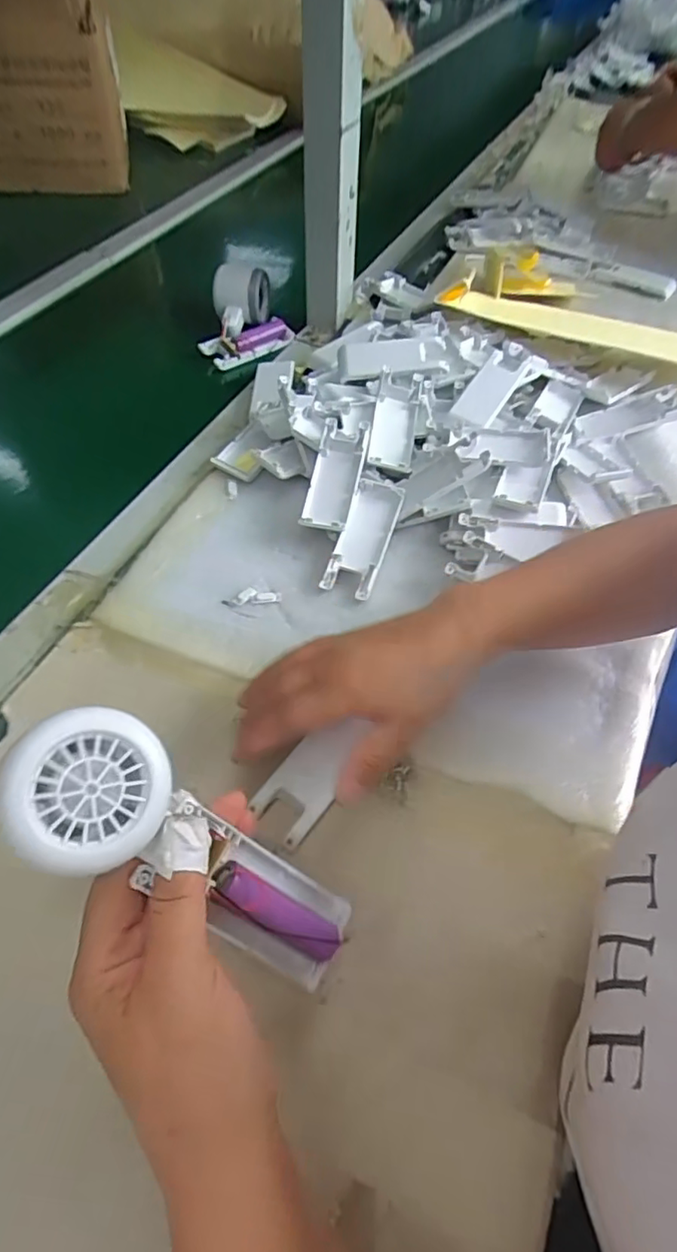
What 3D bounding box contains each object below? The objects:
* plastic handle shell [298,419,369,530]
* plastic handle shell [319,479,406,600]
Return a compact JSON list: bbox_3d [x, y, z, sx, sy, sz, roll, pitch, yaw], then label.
[{"bbox_3d":[-0.002,-0.125,0.494,0.038,0.016,0.102,12,70,5],"label":"plastic handle shell"},{"bbox_3d":[0.021,-0.072,0.478,0.039,0.010,0.105,17,70,9],"label":"plastic handle shell"}]

